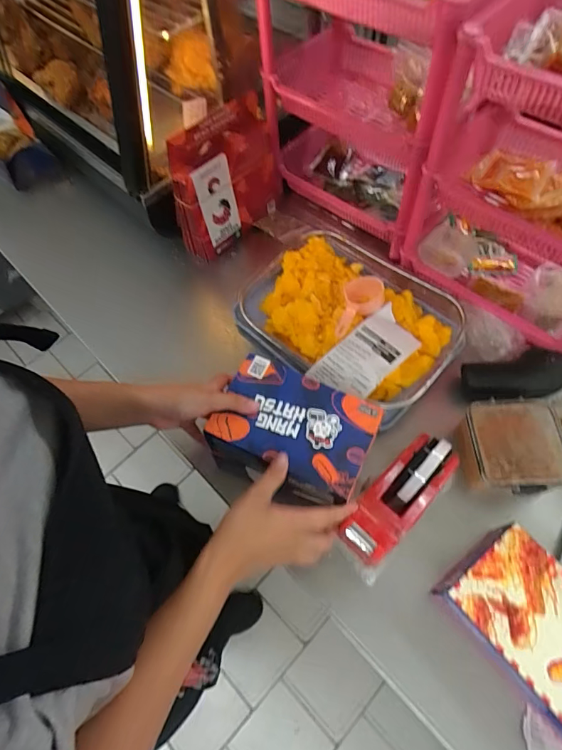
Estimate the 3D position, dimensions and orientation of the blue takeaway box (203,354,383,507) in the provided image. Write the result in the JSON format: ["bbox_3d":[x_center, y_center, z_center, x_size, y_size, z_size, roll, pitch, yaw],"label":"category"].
[{"bbox_3d":[0.013,0.071,0.489,0.172,0.064,0.131,23,67,15],"label":"blue takeaway box"}]

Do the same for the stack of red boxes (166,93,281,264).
[{"bbox_3d":[-0.082,-0.309,0.673,0.071,0.189,0.186,25,67,16],"label":"stack of red boxes"}]

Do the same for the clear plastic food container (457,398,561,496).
[{"bbox_3d":[0.271,0.089,0.509,0.113,0.059,0.110,2,63,5],"label":"clear plastic food container"}]

